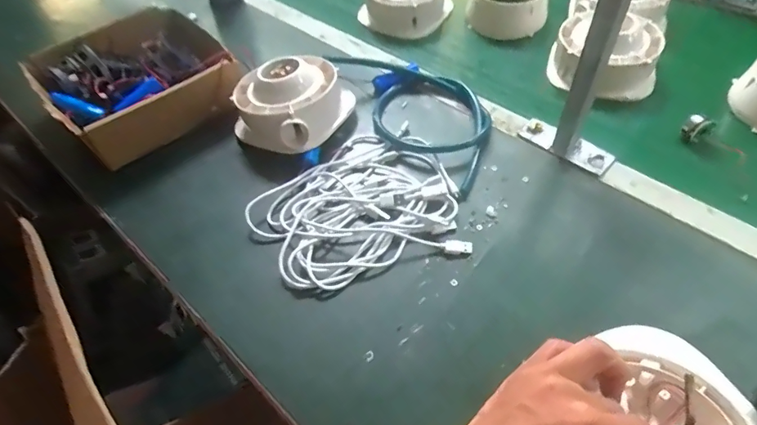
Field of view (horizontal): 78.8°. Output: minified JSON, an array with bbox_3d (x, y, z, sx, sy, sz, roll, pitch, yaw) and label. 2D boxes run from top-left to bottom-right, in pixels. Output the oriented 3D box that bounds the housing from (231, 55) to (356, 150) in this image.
[{"bbox_3d":[-0.113,-0.147,0.598,0.141,0.077,0.145,-40,60,-23],"label":"housing"}]

